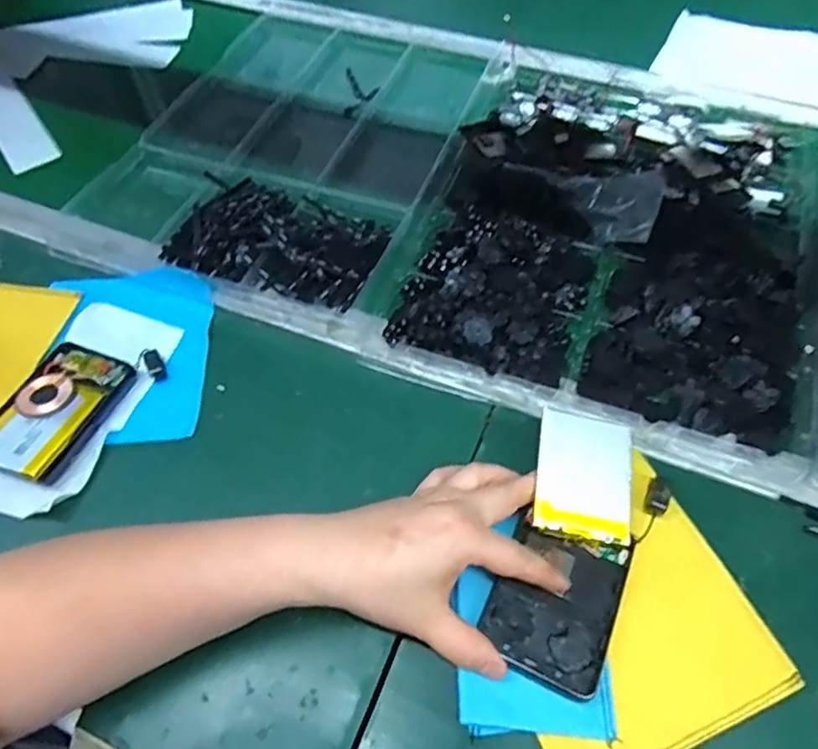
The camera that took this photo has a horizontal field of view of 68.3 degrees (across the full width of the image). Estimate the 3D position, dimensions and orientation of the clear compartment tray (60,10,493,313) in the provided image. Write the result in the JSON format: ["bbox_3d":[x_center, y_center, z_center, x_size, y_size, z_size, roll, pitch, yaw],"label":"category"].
[{"bbox_3d":[-0.113,-0.245,0.645,0.315,0.057,0.422,17,59,12],"label":"clear compartment tray"}]

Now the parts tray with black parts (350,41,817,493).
[{"bbox_3d":[0.180,-0.156,0.549,0.367,0.037,0.446,19,59,14],"label":"parts tray with black parts"}]

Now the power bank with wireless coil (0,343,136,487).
[{"bbox_3d":[-0.262,0.026,0.447,0.070,0.019,0.106,17,59,13],"label":"power bank with wireless coil"}]

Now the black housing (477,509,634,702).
[{"bbox_3d":[0.088,0.135,0.361,0.072,0.016,0.090,20,58,15],"label":"black housing"}]

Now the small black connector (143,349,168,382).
[{"bbox_3d":[-0.199,-0.007,0.476,0.012,0.006,0.027,-24,73,-14],"label":"small black connector"}]

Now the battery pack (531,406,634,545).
[{"bbox_3d":[0.114,0.064,0.390,0.061,0.005,0.079,14,63,-1],"label":"battery pack"}]

